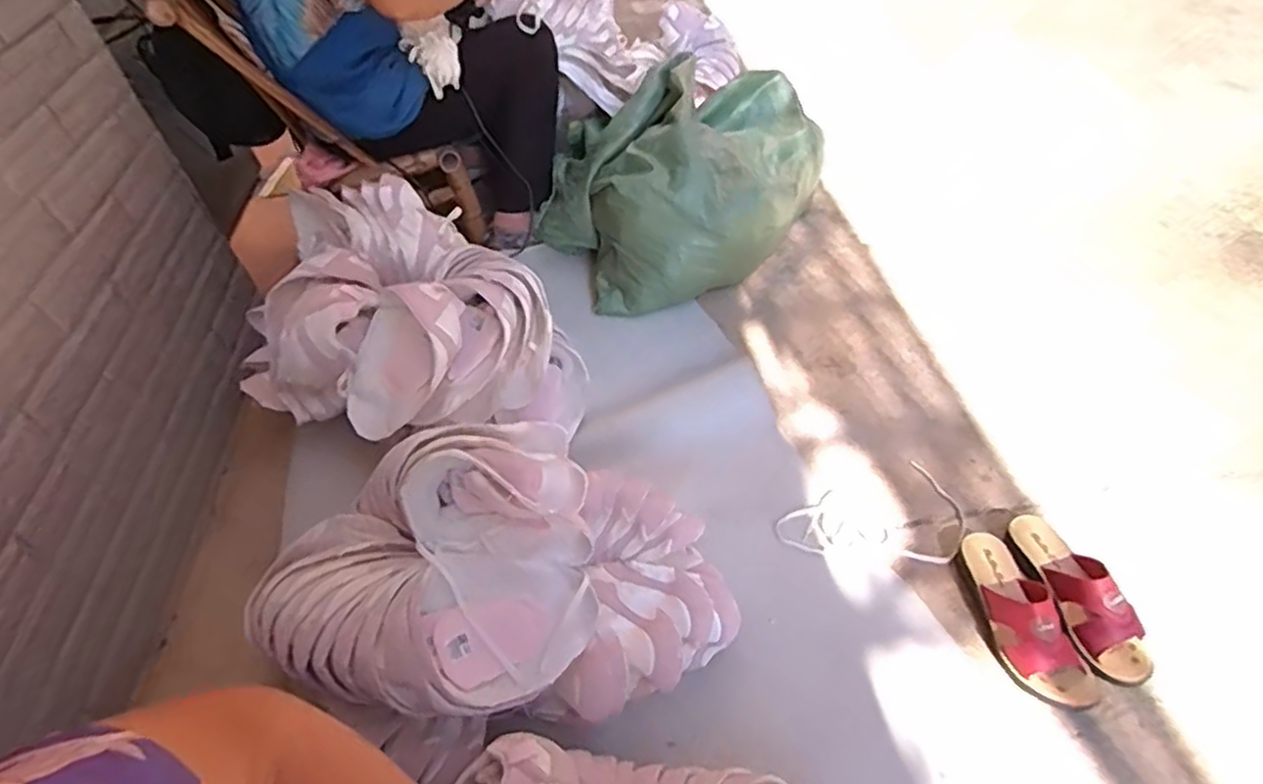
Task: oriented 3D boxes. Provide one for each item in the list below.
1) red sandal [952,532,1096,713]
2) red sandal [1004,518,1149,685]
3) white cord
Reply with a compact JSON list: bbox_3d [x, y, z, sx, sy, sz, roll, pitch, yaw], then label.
[{"bbox_3d":[0.483,0.270,0.844,0.088,0.079,0.224,-10,47,-4],"label":"red sandal"},{"bbox_3d":[0.563,0.248,0.865,0.081,0.085,0.227,-14,48,-8],"label":"red sandal"},{"bbox_3d":[0.362,0.200,1.007,0.274,0.008,0.157,-18,48,-13],"label":"white cord"}]

